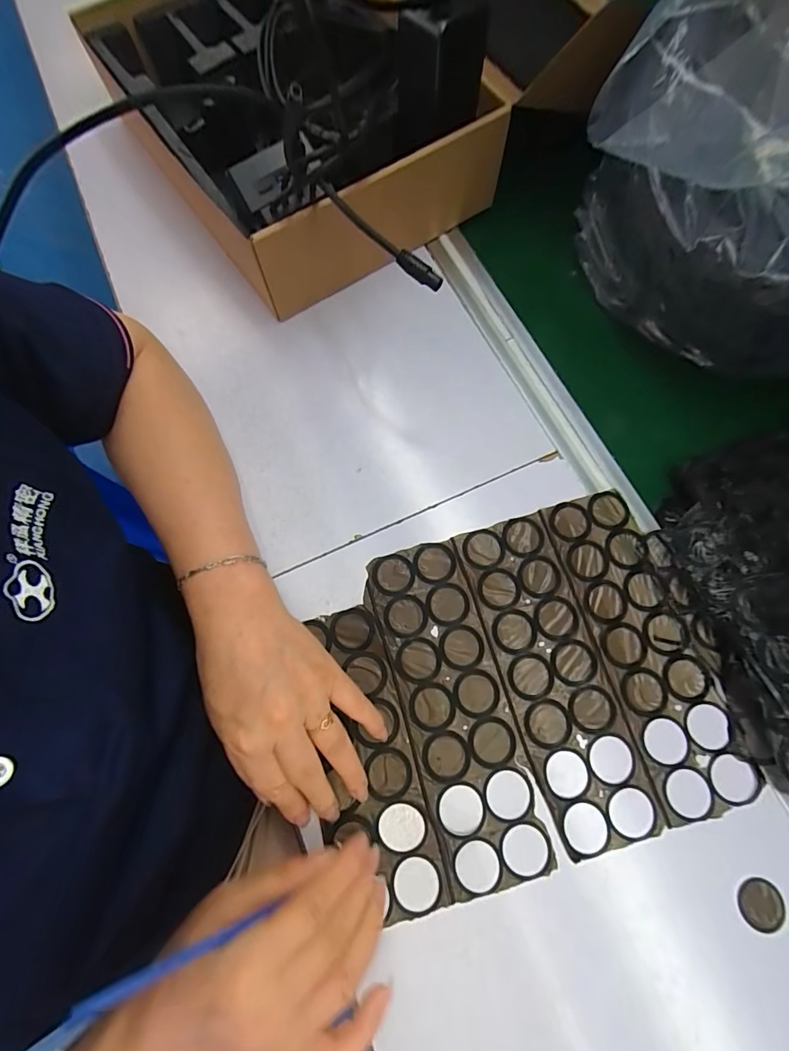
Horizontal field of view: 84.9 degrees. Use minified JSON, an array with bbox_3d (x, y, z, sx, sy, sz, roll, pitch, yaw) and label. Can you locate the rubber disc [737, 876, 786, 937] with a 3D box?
[{"bbox_3d":[0.232,0.240,0.273,0.025,0.005,0.029,31,76,10],"label":"rubber disc"}]

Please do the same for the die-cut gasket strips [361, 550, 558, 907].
[{"bbox_3d":[0.041,0.126,0.309,0.073,0.004,0.226,-16,73,-4],"label":"die-cut gasket strips"}]

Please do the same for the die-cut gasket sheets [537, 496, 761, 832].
[{"bbox_3d":[0.184,0.085,0.317,0.072,0.004,0.228,-15,73,-4],"label":"die-cut gasket sheets"}]

